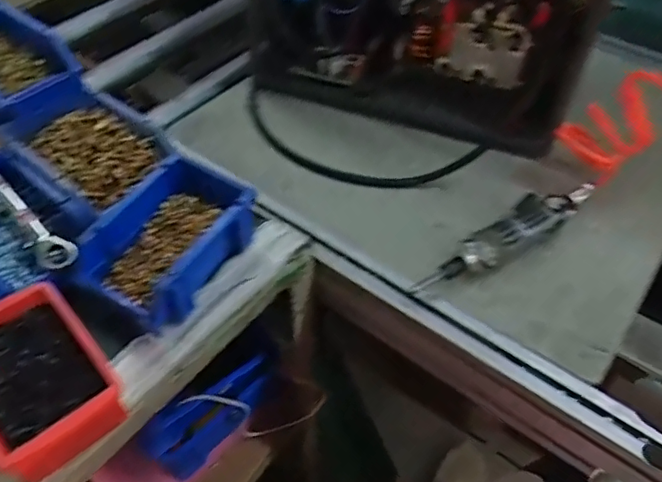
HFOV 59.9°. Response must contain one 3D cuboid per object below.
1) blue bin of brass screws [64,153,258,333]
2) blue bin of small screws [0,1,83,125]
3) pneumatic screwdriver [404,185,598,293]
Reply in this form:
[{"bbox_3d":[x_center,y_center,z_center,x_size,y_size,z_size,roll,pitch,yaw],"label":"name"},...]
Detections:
[{"bbox_3d":[-0.157,0.000,0.554,0.107,0.067,0.157,26,53,19],"label":"blue bin of brass screws"},{"bbox_3d":[-0.367,-0.200,0.645,0.141,0.063,0.112,38,58,26],"label":"blue bin of small screws"},{"bbox_3d":[0.199,-0.010,0.643,0.253,0.042,0.051,-27,56,-23],"label":"pneumatic screwdriver"}]

